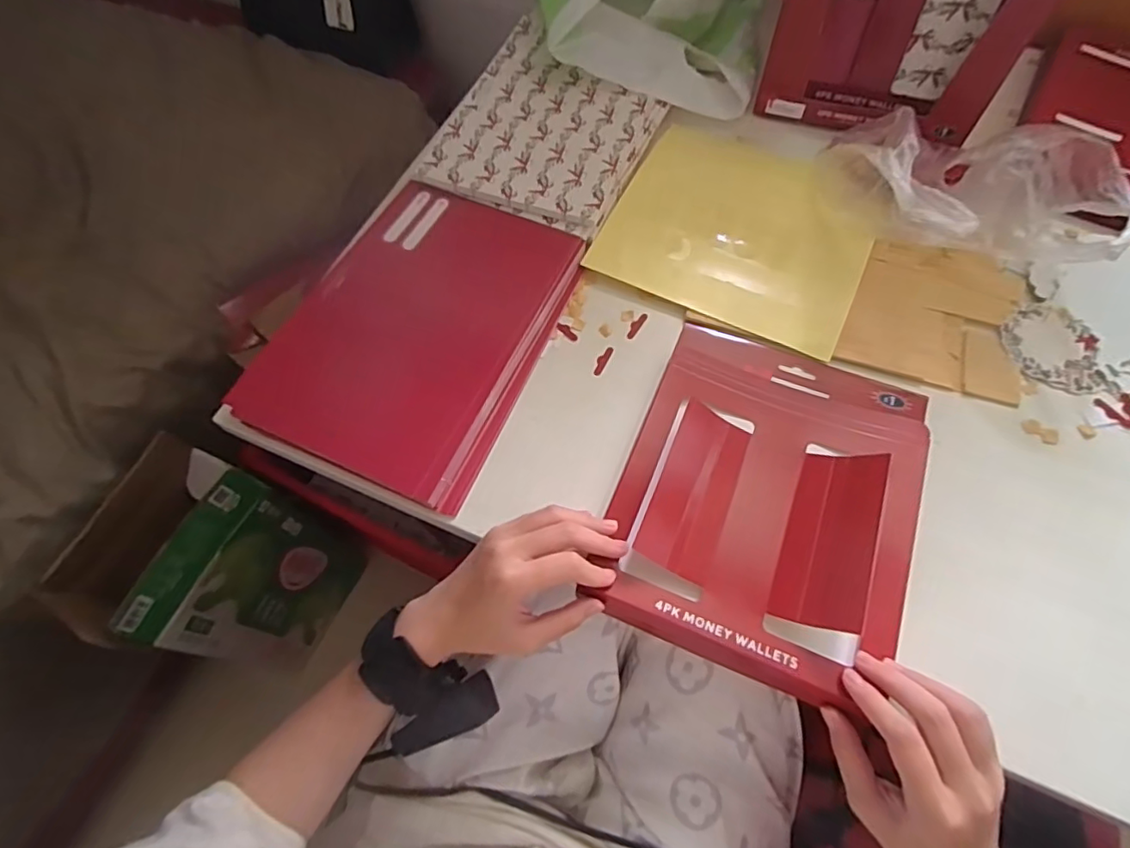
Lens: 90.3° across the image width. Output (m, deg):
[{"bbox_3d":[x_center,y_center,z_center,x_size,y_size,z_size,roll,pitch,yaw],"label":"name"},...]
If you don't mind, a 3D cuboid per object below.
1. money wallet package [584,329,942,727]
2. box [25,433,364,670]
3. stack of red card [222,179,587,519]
[{"bbox_3d":[0.143,0.045,0.395,0.192,0.028,0.241,20,67,11],"label":"money wallet package"},{"bbox_3d":[-0.417,0.182,0.728,0.122,0.384,0.194,19,64,11],"label":"box"},{"bbox_3d":[-0.117,-0.080,0.461,0.193,0.026,0.256,22,67,12],"label":"stack of red card"}]

